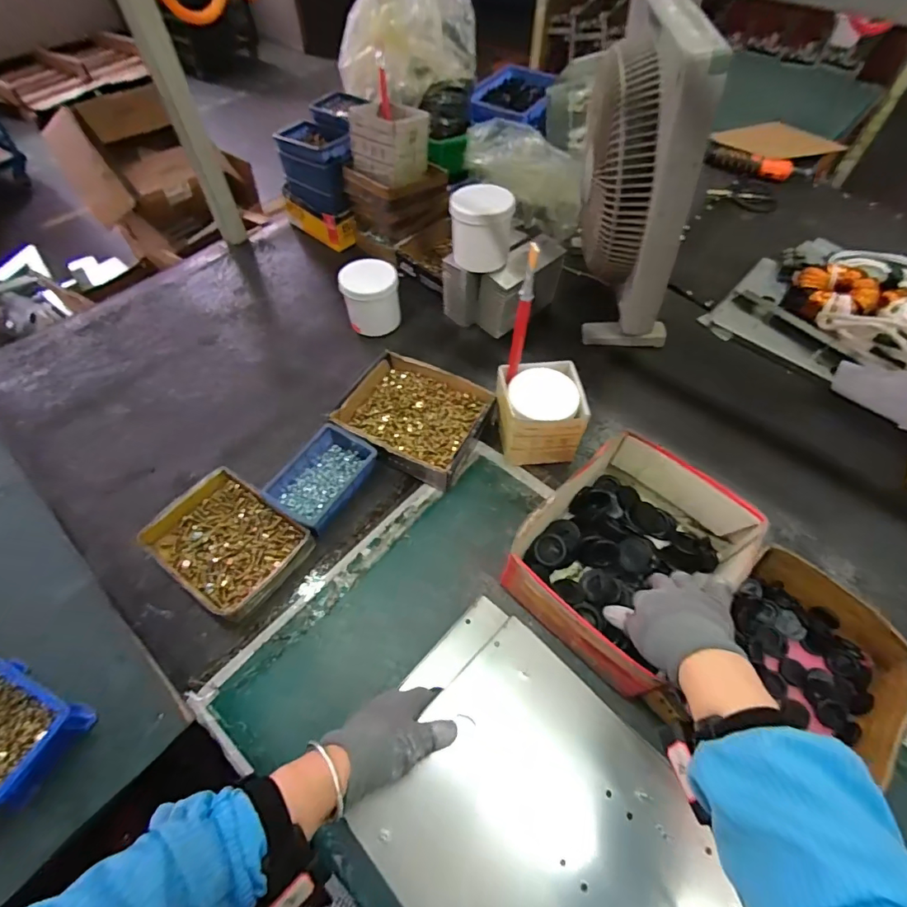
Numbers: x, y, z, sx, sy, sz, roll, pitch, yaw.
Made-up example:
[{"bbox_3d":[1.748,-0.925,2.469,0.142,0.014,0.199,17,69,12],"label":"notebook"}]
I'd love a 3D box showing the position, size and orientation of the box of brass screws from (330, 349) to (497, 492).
[{"bbox_3d":[-0.058,-0.061,0.719,0.213,0.051,0.188,25,60,16],"label":"box of brass screws"}]

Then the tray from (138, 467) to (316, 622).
[{"bbox_3d":[-0.293,0.115,0.605,0.181,0.042,0.137,30,62,19],"label":"tray"}]

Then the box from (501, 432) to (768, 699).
[{"bbox_3d":[0.210,0.118,0.565,0.197,0.104,0.252,39,65,23],"label":"box"}]

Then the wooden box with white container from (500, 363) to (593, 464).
[{"bbox_3d":[0.124,-0.057,0.683,0.116,0.107,0.111,-4,56,-2],"label":"wooden box with white container"}]

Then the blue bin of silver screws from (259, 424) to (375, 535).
[{"bbox_3d":[-0.179,0.033,0.652,0.098,0.051,0.151,26,60,17],"label":"blue bin of silver screws"}]

